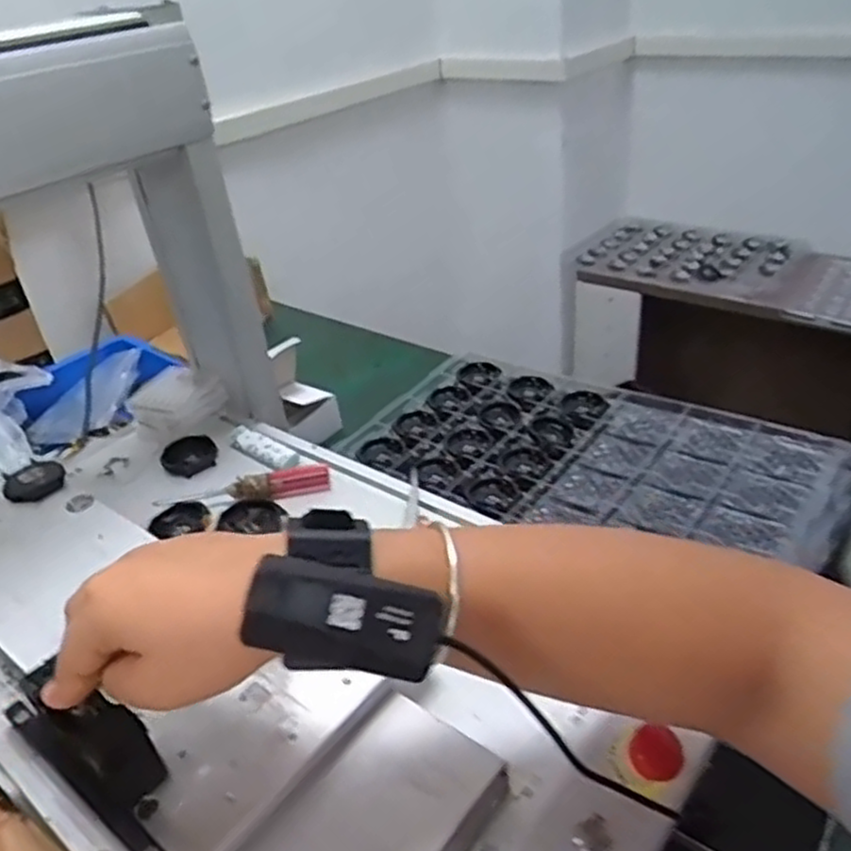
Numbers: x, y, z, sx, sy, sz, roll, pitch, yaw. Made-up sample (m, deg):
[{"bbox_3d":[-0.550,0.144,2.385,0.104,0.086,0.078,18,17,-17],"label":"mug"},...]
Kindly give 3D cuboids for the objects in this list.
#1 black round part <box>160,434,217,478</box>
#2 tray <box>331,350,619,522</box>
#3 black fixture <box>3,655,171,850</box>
[{"bbox_3d":[-0.211,0.027,0.664,0.046,0.014,0.047,-4,32,3],"label":"black round part"},{"bbox_3d":[0.054,-0.004,0.802,0.225,0.025,0.230,20,40,34],"label":"tray"},{"bbox_3d":[-0.157,0.152,0.355,0.143,0.052,0.033,21,41,33],"label":"black fixture"}]

